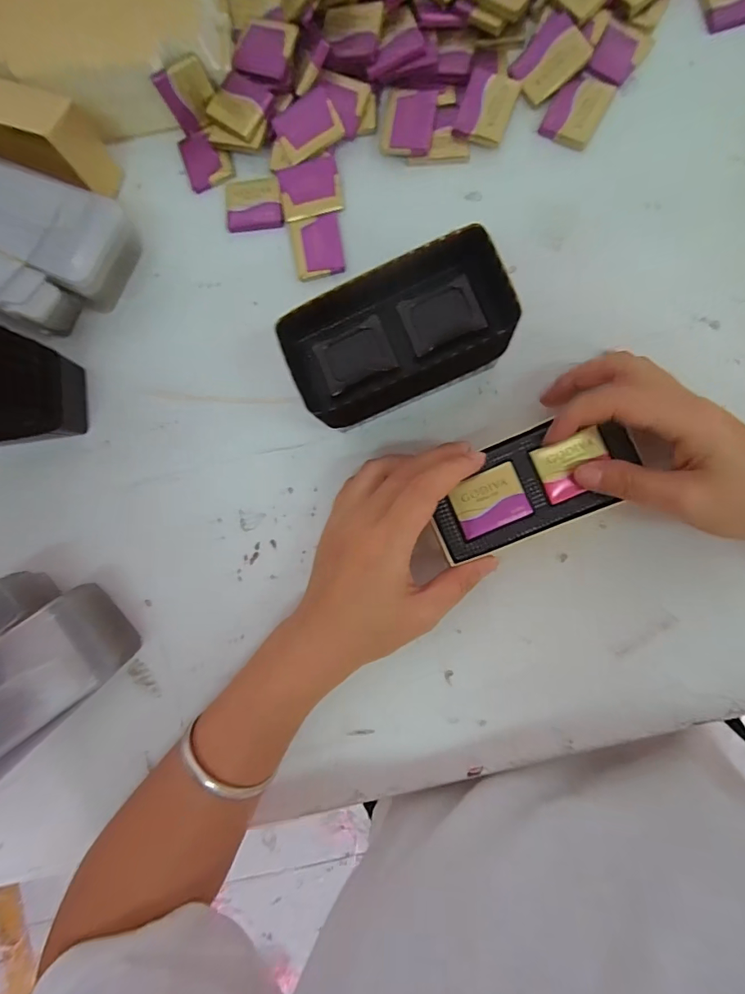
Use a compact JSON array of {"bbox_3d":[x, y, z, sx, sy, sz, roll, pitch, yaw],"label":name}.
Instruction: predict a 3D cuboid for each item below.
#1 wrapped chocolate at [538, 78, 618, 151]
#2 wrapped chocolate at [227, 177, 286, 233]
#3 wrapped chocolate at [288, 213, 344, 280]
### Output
[{"bbox_3d":[0.126,-0.238,0.288,0.032,0.004,0.042,30,92,8],"label":"wrapped chocolate"},{"bbox_3d":[-0.079,-0.197,0.314,0.039,0.005,0.034,-1,88,8],"label":"wrapped chocolate"},{"bbox_3d":[-0.036,-0.163,0.304,0.032,0.004,0.040,-11,86,7],"label":"wrapped chocolate"}]

